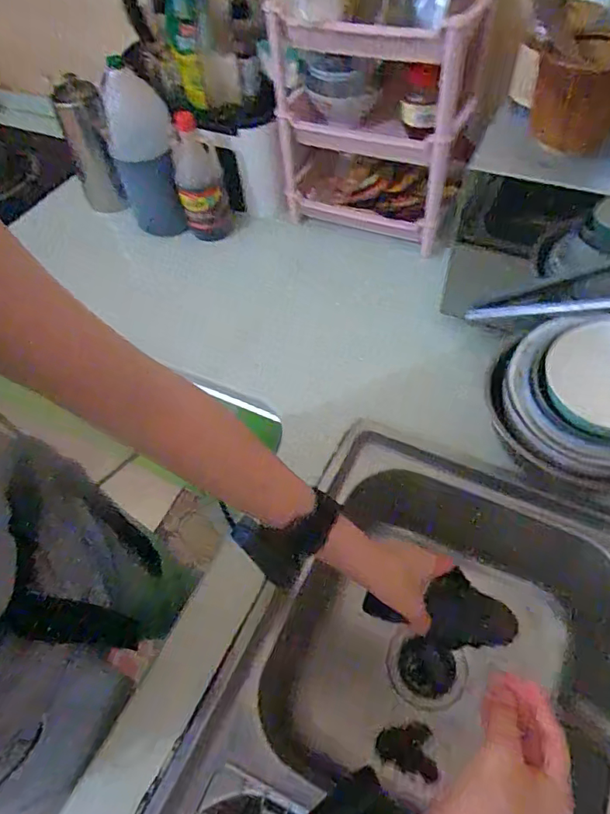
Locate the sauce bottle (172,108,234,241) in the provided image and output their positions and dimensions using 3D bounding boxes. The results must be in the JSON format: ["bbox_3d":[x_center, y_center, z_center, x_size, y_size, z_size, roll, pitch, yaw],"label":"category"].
[{"bbox_3d":[-0.192,-0.408,0.928,0.084,0.214,0.073,-17,25,-7],"label":"sauce bottle"}]

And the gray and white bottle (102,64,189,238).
[{"bbox_3d":[-0.292,-0.453,0.945,0.117,0.272,0.127,-20,56,-9],"label":"gray and white bottle"}]

